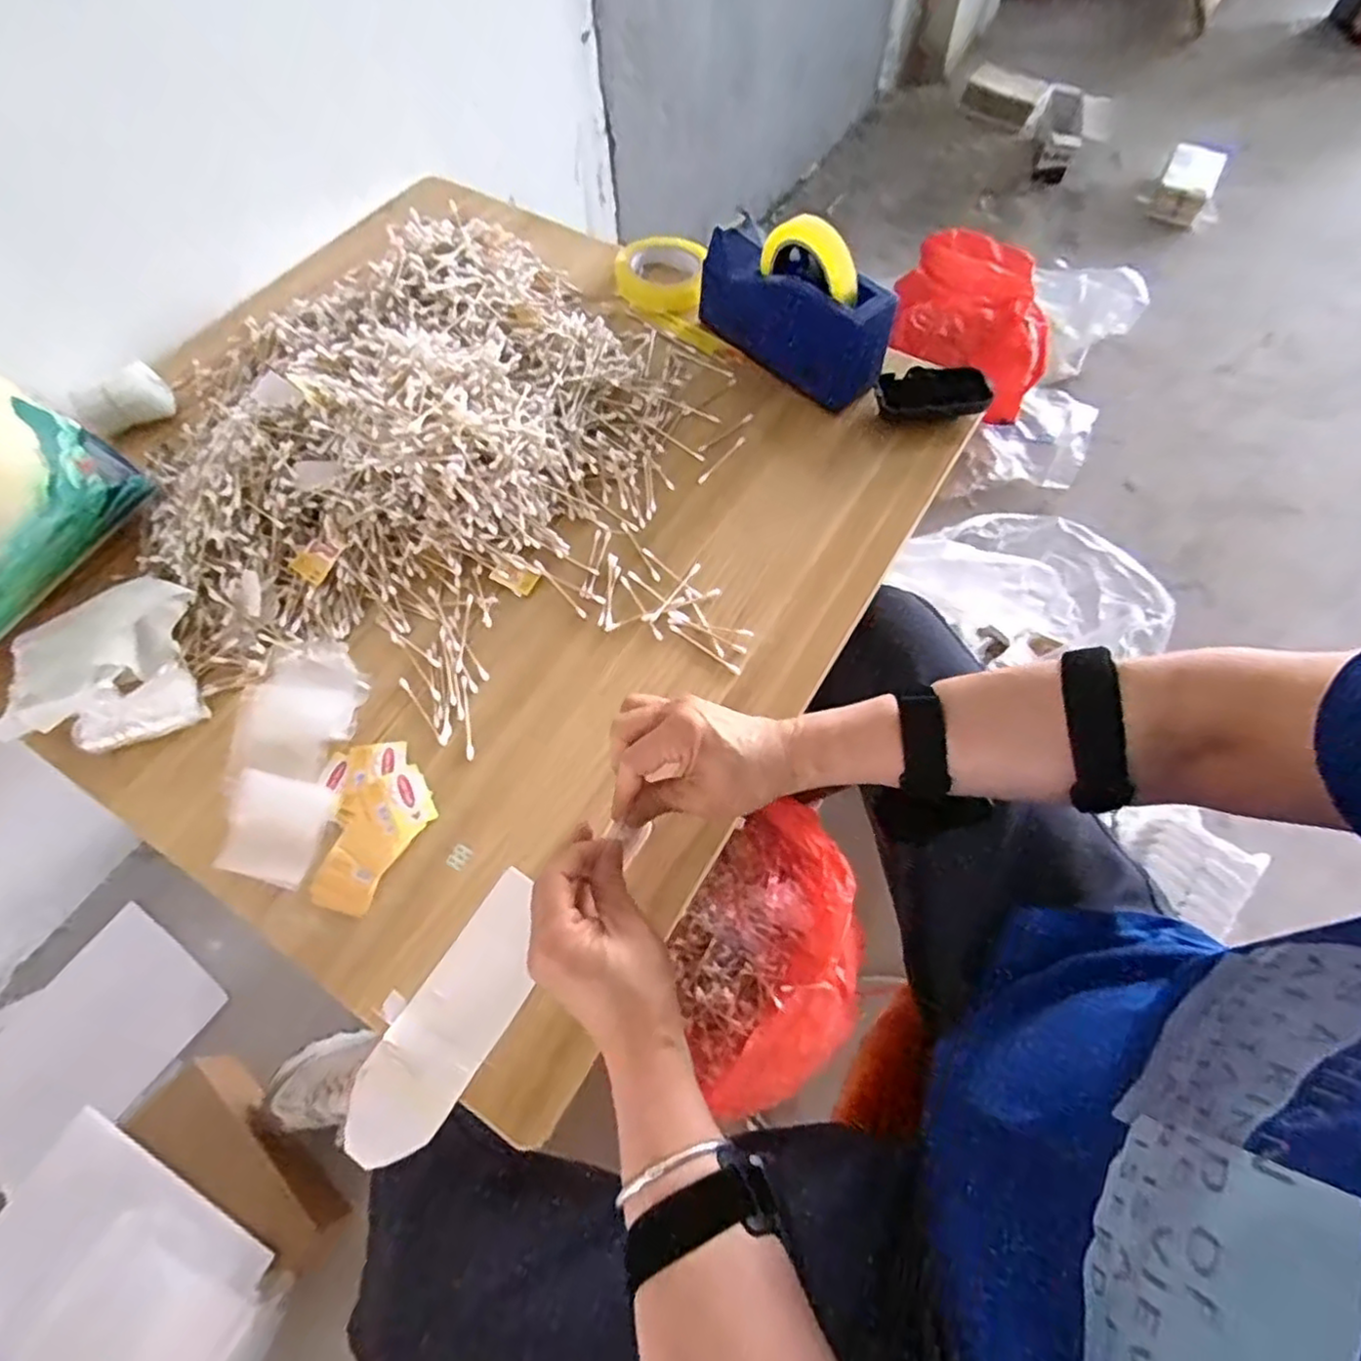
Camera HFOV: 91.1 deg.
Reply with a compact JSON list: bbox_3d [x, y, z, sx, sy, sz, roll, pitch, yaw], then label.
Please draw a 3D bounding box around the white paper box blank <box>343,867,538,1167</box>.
[{"bbox_3d":[-0.159,0.231,0.469,0.075,0.007,0.192,30,64,11],"label":"white paper box blank"}]

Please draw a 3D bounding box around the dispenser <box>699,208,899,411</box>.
[{"bbox_3d":[0.120,-0.409,0.711,0.068,0.138,0.227,-40,69,-17],"label":"dispenser"}]

